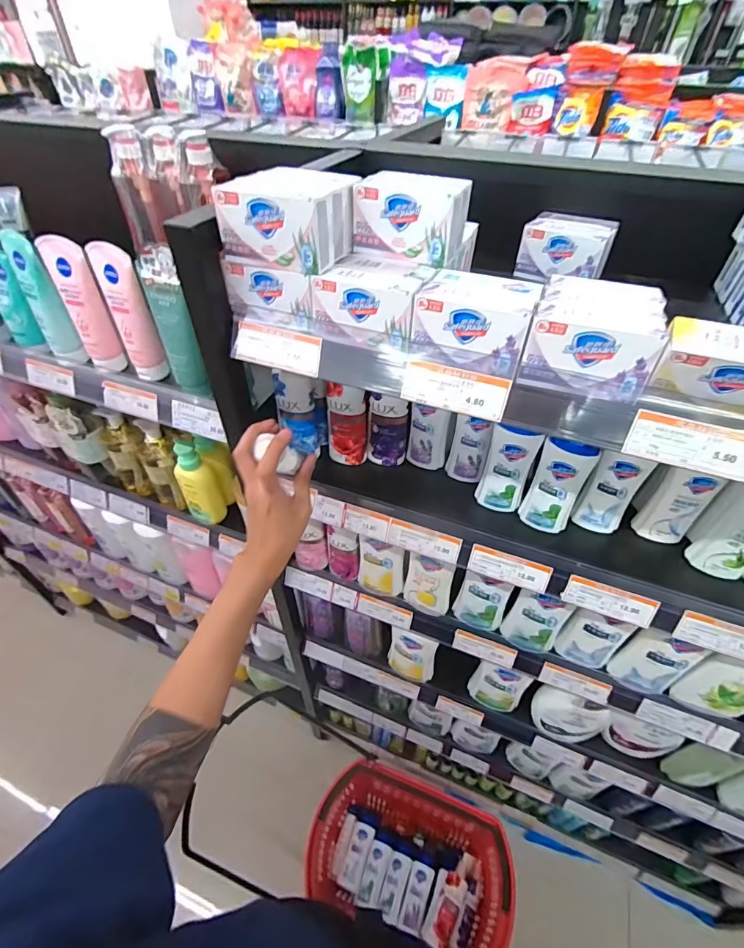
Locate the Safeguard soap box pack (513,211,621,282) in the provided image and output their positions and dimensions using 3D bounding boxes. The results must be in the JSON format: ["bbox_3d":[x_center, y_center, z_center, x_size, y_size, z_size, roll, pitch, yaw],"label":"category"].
[{"bbox_3d":[0.255,-0.297,0.567,0.098,0.058,0.084,25,51,23],"label":"Safeguard soap box pack"}]

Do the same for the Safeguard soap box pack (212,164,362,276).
[{"bbox_3d":[-0.075,-0.246,0.412,0.097,0.060,0.101,16,48,15],"label":"Safeguard soap box pack"}]

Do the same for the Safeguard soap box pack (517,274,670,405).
[{"bbox_3d":[0.195,-0.125,0.385,0.096,0.058,0.110,18,48,17],"label":"Safeguard soap box pack"}]

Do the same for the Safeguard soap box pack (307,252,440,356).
[{"bbox_3d":[0.001,-0.172,0.423,0.103,0.055,0.079,15,47,14],"label":"Safeguard soap box pack"}]

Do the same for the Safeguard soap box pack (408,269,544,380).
[{"bbox_3d":[0.095,-0.141,0.398,0.097,0.056,0.078,17,48,16],"label":"Safeguard soap box pack"}]

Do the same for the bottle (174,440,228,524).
[{"bbox_3d":[-0.301,0.016,0.751,0.060,0.164,0.045,-25,51,-22],"label":"bottle"}]

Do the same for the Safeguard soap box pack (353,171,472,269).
[{"bbox_3d":[0.038,-0.253,0.425,0.101,0.064,0.053,17,48,16],"label":"Safeguard soap box pack"}]

